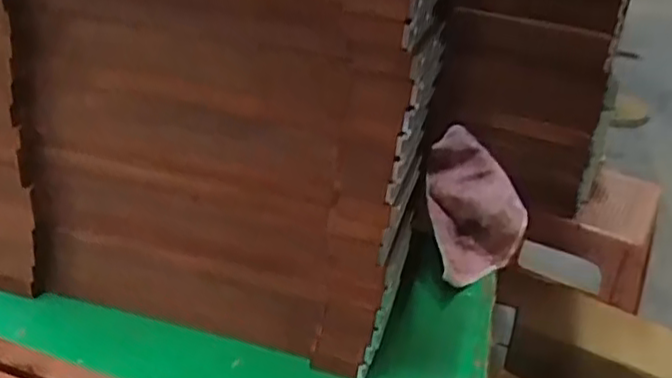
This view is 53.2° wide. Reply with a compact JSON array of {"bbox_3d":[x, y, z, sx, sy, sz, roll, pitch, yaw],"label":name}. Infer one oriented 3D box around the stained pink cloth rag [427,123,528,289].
[{"bbox_3d":[0.126,0.023,0.614,0.095,0.086,0.169,4,28,1],"label":"stained pink cloth rag"}]

